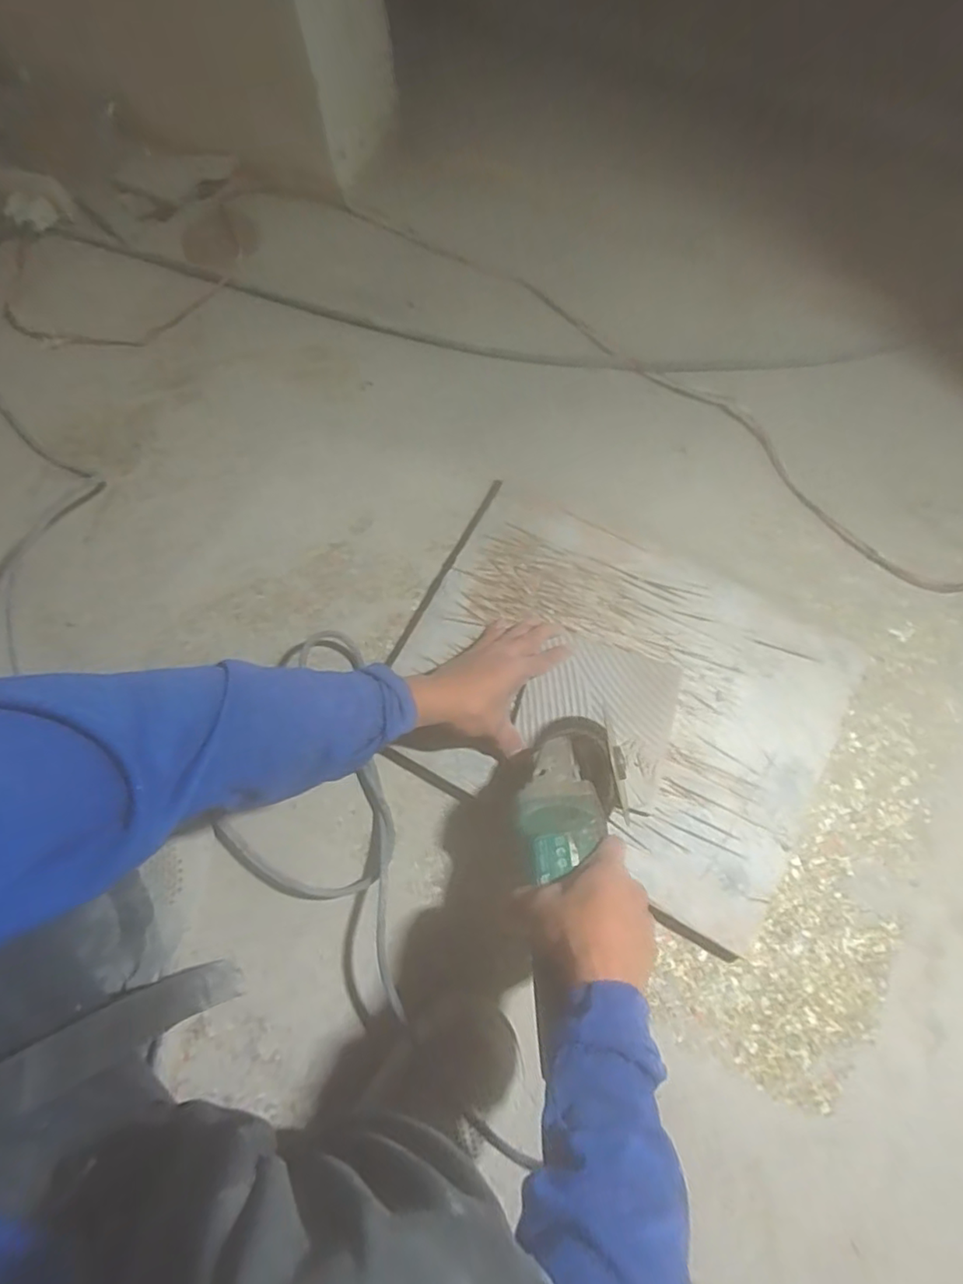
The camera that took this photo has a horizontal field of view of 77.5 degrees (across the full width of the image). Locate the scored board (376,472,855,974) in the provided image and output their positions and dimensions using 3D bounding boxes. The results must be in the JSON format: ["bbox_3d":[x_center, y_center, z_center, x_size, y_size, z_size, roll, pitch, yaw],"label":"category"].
[{"bbox_3d":[0.126,0.054,0.610,0.422,0.030,0.319,29,75,10],"label":"scored board"}]

